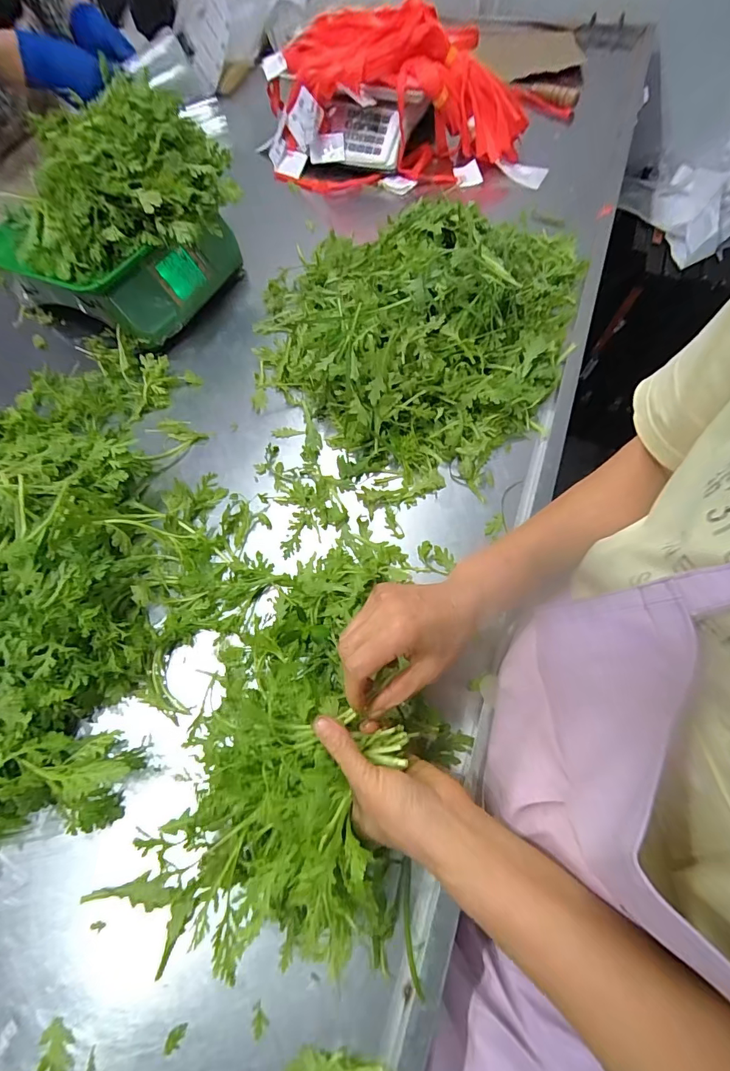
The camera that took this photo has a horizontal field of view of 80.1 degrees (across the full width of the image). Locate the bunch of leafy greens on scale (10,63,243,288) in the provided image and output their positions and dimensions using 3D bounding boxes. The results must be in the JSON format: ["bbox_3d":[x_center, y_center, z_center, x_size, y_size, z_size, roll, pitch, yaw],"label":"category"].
[{"bbox_3d":[-0.305,-0.430,0.525,0.262,0.107,0.174,-14,64,-3],"label":"bunch of leafy greens on scale"}]

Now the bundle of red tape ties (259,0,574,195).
[{"bbox_3d":[0.097,-0.778,0.764,0.547,0.188,0.293,-2,64,3],"label":"bundle of red tape ties"}]

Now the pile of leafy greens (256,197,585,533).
[{"bbox_3d":[0.082,-0.307,0.577,0.491,0.110,0.416,-40,68,-14],"label":"pile of leafy greens"}]

